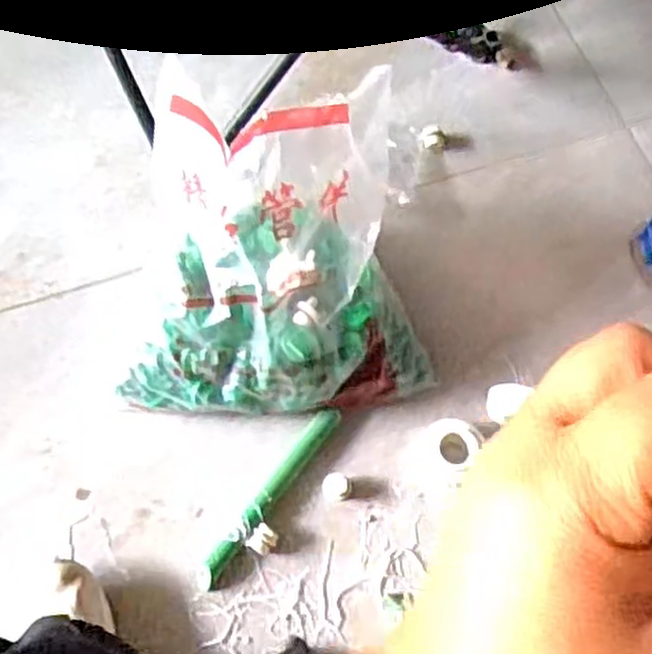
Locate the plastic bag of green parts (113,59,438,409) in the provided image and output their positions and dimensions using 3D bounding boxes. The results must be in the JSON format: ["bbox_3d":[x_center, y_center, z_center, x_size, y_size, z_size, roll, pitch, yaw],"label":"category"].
[{"bbox_3d":[-0.048,-0.074,0.703,0.281,0.203,0.268,0,67,-3],"label":"plastic bag of green parts"}]

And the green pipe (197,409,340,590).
[{"bbox_3d":[-0.051,0.151,0.704,0.019,0.016,0.192,35,70,12],"label":"green pipe"}]

